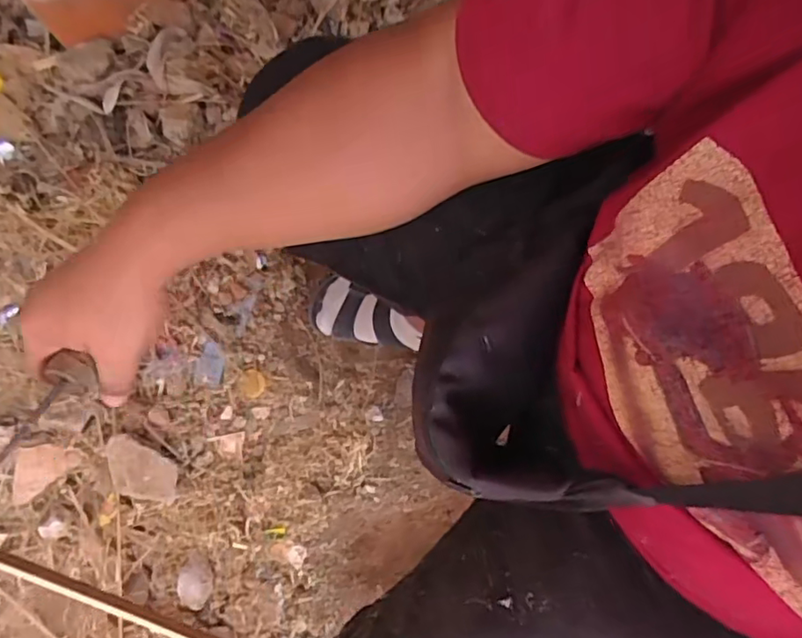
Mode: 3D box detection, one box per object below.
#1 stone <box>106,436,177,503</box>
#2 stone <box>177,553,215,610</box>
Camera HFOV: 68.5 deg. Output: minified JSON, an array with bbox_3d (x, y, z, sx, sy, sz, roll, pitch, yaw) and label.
[{"bbox_3d":[-0.331,0.192,0.761,0.093,0.050,0.072,10,80,5],"label":"stone"},{"bbox_3d":[-0.260,0.330,0.742,0.040,0.020,0.063,-12,79,-1],"label":"stone"}]

